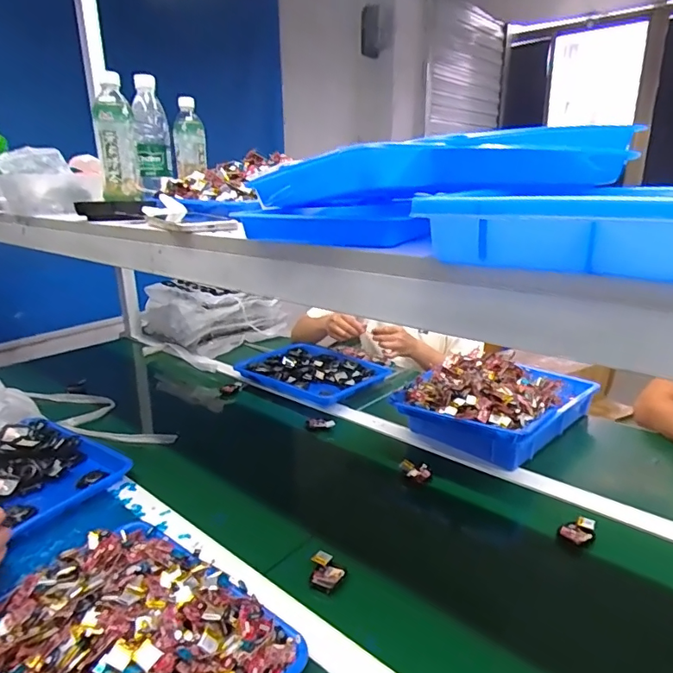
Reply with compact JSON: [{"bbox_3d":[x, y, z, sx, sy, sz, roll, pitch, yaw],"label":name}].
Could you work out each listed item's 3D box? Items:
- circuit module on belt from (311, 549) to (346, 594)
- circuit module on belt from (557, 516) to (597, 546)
[{"bbox_3d":[-0.014,0.296,0.627,0.045,0.014,0.043,8,20,24],"label":"circuit module on belt"},{"bbox_3d":[0.338,0.270,0.692,0.044,0.019,0.043,10,21,28],"label":"circuit module on belt"}]

